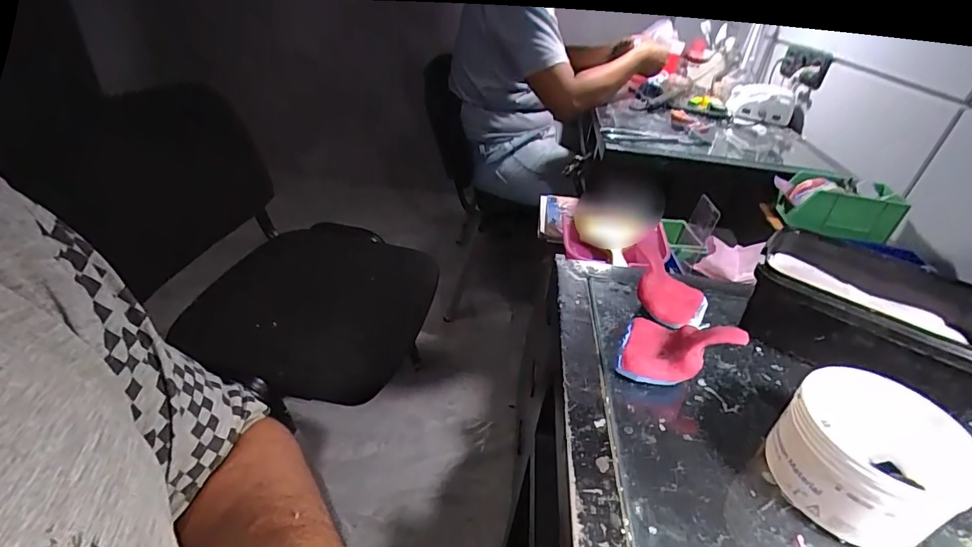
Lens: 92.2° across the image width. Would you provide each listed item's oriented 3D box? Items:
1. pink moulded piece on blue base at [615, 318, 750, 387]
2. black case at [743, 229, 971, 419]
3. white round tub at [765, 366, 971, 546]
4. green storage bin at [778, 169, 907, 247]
[{"bbox_3d":[0.149,0.052,0.368,0.082,0.056,0.067,13,35,9],"label":"pink moulded piece on blue base"},{"bbox_3d":[0.333,0.036,0.412,0.173,0.071,0.139,28,40,28],"label":"black case"},{"bbox_3d":[0.226,0.112,0.283,0.073,0.070,0.087,-8,37,-20],"label":"white round tub"},{"bbox_3d":[0.608,-0.112,0.802,0.172,0.085,0.075,8,34,1],"label":"green storage bin"}]

